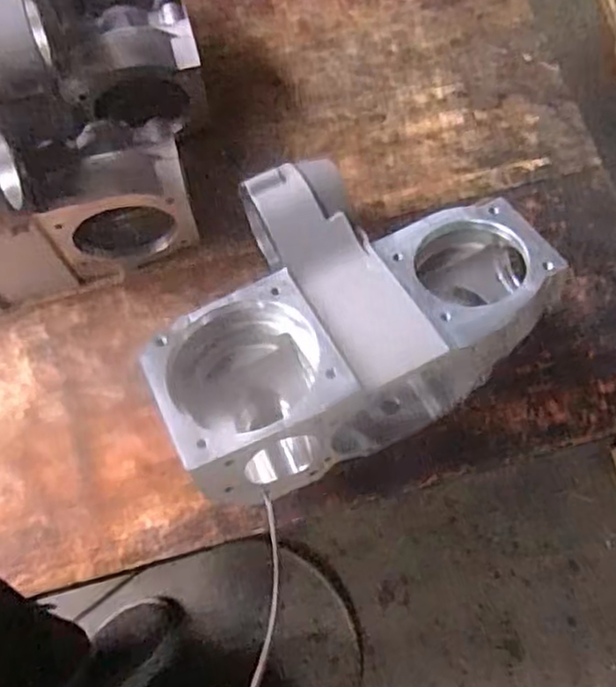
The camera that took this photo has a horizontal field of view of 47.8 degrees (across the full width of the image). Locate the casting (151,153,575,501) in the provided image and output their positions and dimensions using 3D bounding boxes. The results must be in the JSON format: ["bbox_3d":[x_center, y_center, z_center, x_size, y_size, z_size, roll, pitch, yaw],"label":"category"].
[{"bbox_3d":[0.035,-0.050,0.772,0.444,0.148,0.312,-28,73,-9],"label":"casting"}]

